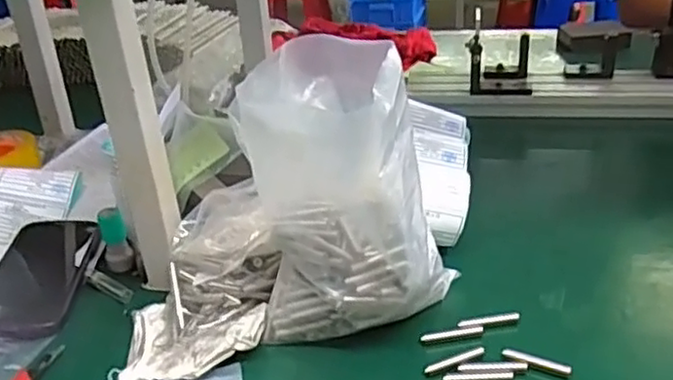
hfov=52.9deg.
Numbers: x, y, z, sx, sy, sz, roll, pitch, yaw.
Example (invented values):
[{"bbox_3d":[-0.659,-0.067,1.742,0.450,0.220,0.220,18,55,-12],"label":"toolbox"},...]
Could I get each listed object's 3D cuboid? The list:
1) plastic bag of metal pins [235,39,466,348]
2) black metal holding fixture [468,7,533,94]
[{"bbox_3d":[0.008,0.015,0.503,0.139,0.220,0.095,2,29,15],"label":"plastic bag of metal pins"},{"bbox_3d":[0.215,-0.183,0.890,0.084,0.096,0.082,-2,29,8],"label":"black metal holding fixture"}]

